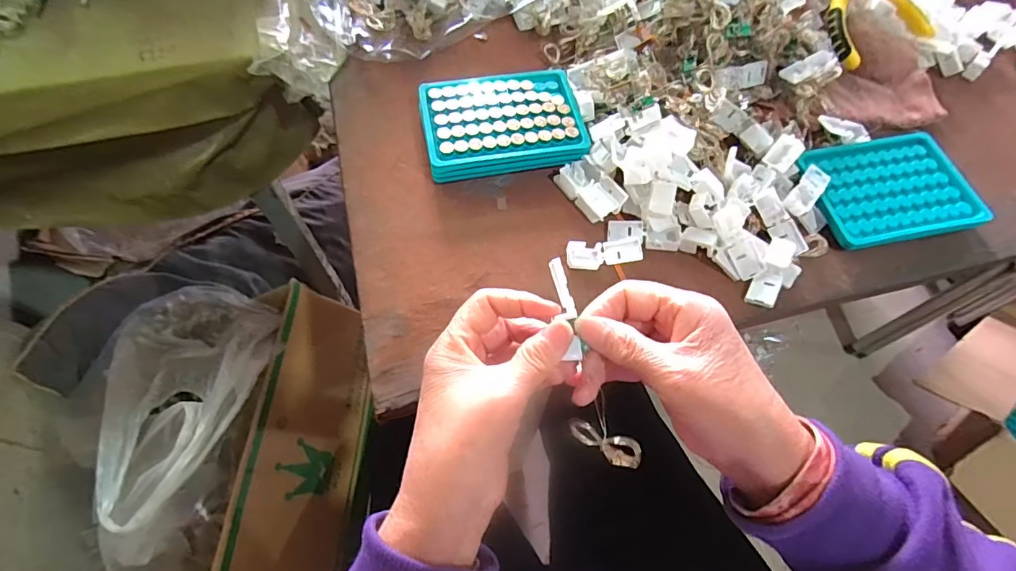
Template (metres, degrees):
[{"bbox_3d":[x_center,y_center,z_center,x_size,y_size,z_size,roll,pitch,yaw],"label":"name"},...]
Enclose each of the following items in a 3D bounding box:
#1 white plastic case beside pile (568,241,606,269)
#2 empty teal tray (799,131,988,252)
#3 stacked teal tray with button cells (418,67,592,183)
[{"bbox_3d":[0.059,-0.023,0.374,0.027,0.008,0.021,4,64,0],"label":"white plastic case beside pile"},{"bbox_3d":[0.320,-0.083,0.411,0.131,0.015,0.096,-10,65,-7],"label":"empty teal tray"},{"bbox_3d":[-0.006,-0.143,0.422,0.132,0.022,0.101,-9,65,-6],"label":"stacked teal tray with button cells"}]

